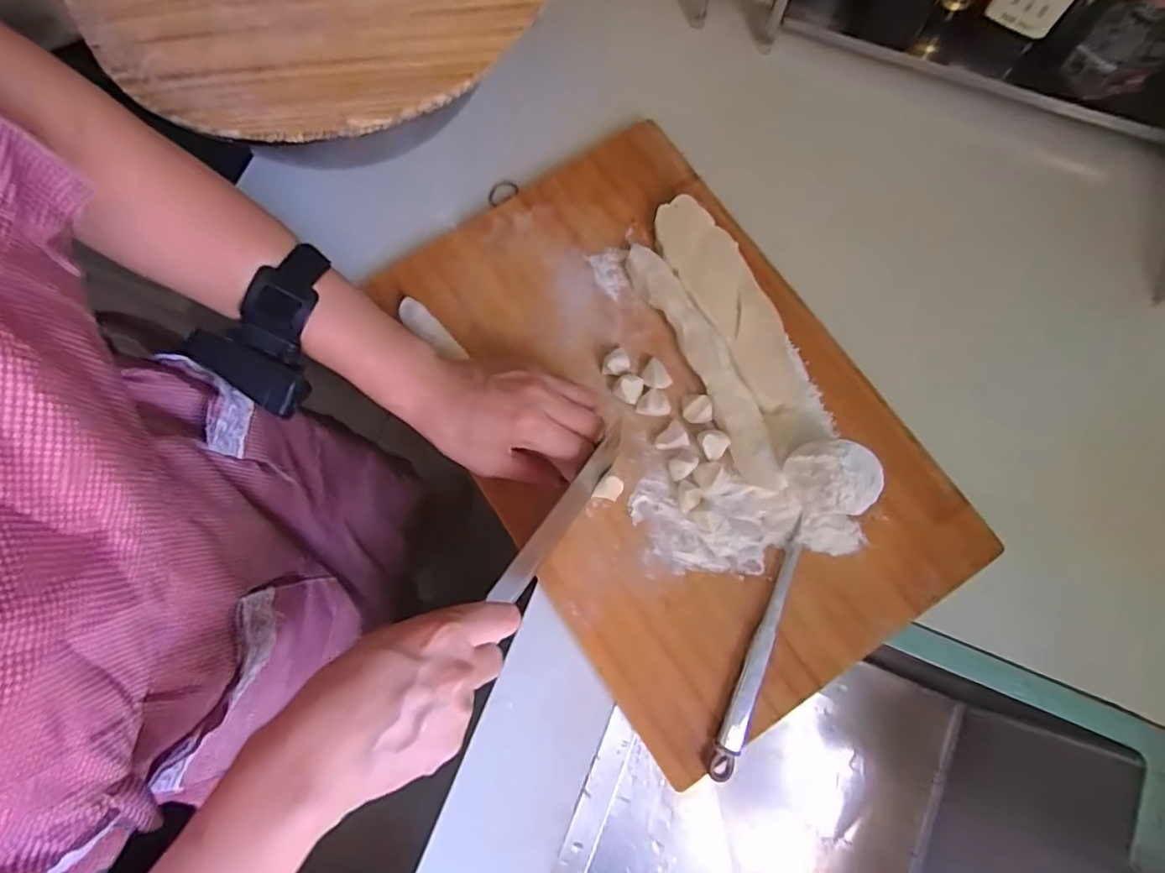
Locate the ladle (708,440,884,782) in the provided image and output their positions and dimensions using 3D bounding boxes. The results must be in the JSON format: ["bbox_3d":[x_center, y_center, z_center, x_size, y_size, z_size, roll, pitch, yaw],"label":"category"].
[{"bbox_3d":[0.148,0.123,0.405,0.056,0.058,0.243,18,79,5],"label":"ladle"}]

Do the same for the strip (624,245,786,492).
[{"bbox_3d":[0.098,-0.059,0.461,0.033,0.027,0.219,-26,79,-5],"label":"strip"}]

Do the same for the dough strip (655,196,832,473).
[{"bbox_3d":[0.126,-0.093,0.469,0.055,0.024,0.223,-26,79,-5],"label":"dough strip"}]

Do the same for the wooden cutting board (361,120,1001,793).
[{"bbox_3d":[0.066,-0.021,0.464,0.318,0.020,0.460,-35,80,-6],"label":"wooden cutting board"}]

